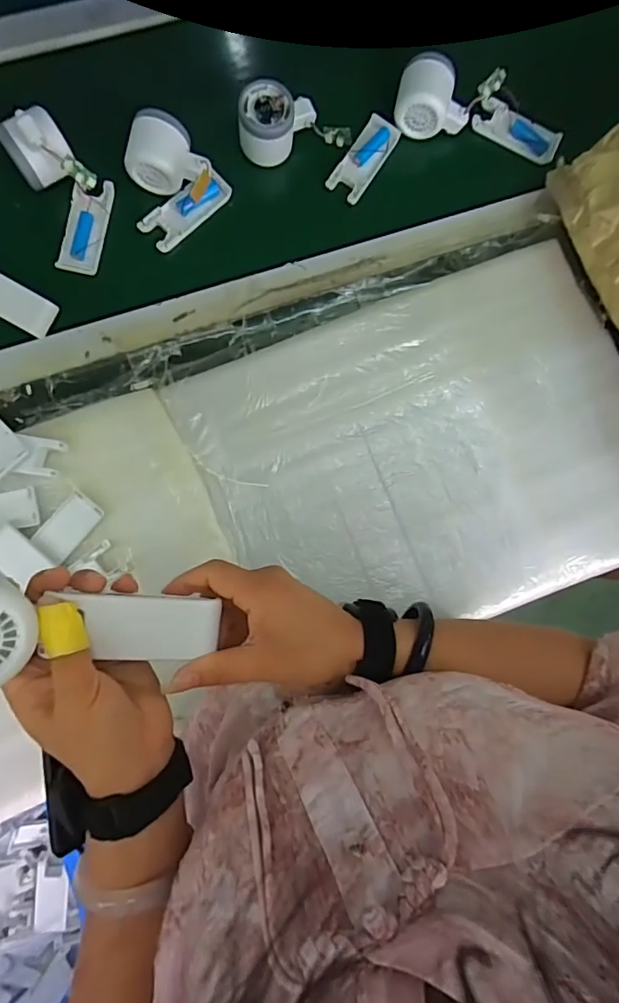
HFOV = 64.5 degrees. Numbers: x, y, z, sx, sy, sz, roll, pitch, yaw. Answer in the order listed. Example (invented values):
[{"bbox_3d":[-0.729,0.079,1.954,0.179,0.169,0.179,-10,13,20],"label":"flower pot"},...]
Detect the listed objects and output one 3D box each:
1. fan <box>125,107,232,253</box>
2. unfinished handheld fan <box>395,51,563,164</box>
[{"bbox_3d":[-0.153,-0.337,0.516,0.099,0.054,0.097,37,83,0],"label":"fan"},{"bbox_3d":[0.198,-0.448,0.559,0.200,0.052,0.074,2,88,-7],"label":"unfinished handheld fan"}]

